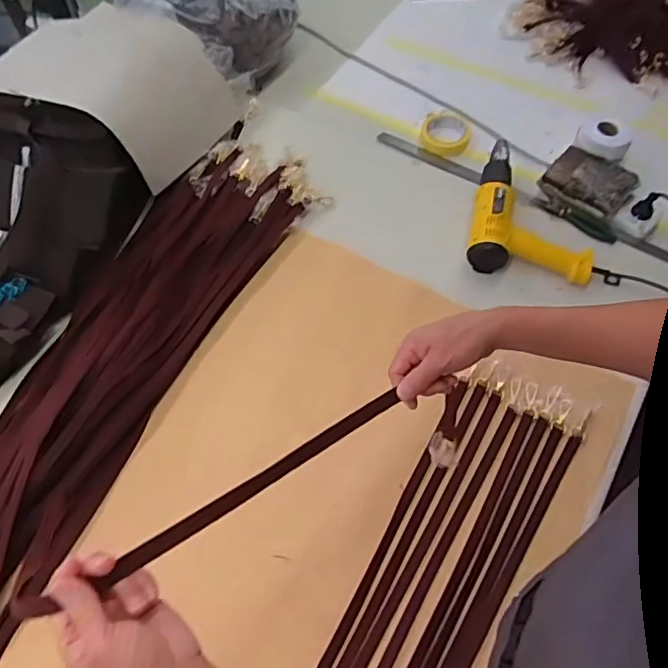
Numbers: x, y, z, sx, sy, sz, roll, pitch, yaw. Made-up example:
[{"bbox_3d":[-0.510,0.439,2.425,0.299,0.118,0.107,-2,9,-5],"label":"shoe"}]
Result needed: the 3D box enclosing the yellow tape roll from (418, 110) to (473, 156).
[{"bbox_3d":[0.224,-0.403,1.163,0.098,0.032,0.108,12,61,8],"label":"yellow tape roll"}]

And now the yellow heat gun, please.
[{"bbox_3d":[0.345,-0.203,1.003,0.201,0.084,0.245,12,61,8],"label":"yellow heat gun"}]

